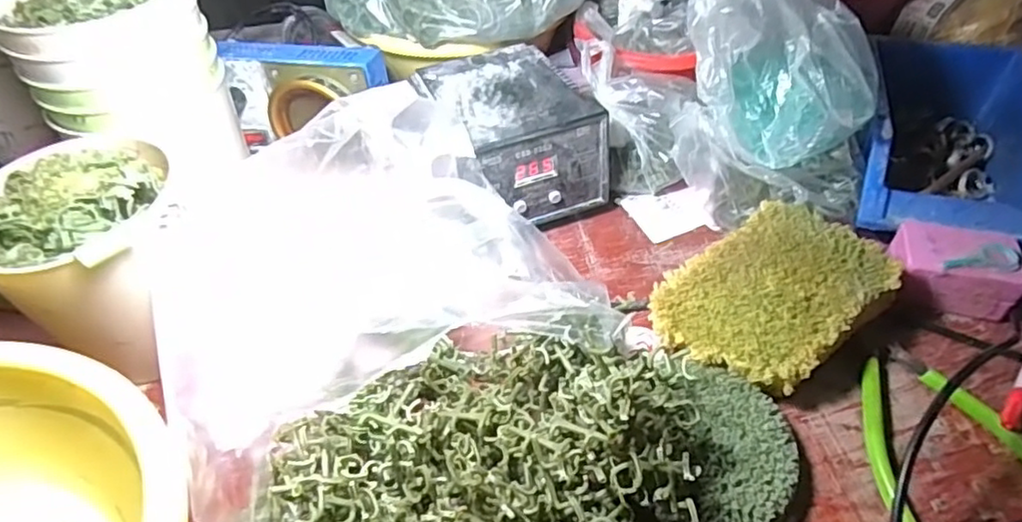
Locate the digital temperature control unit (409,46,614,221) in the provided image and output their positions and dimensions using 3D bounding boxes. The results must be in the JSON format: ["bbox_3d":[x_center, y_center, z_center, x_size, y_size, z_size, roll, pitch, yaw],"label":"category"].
[{"bbox_3d":[-0.003,-0.103,0.493,0.104,0.078,0.146,-21,50,-15],"label":"digital temperature control unit"}]

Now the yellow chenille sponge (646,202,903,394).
[{"bbox_3d":[0.164,0.018,0.388,0.132,0.029,0.096,-30,52,-22],"label":"yellow chenille sponge"}]

